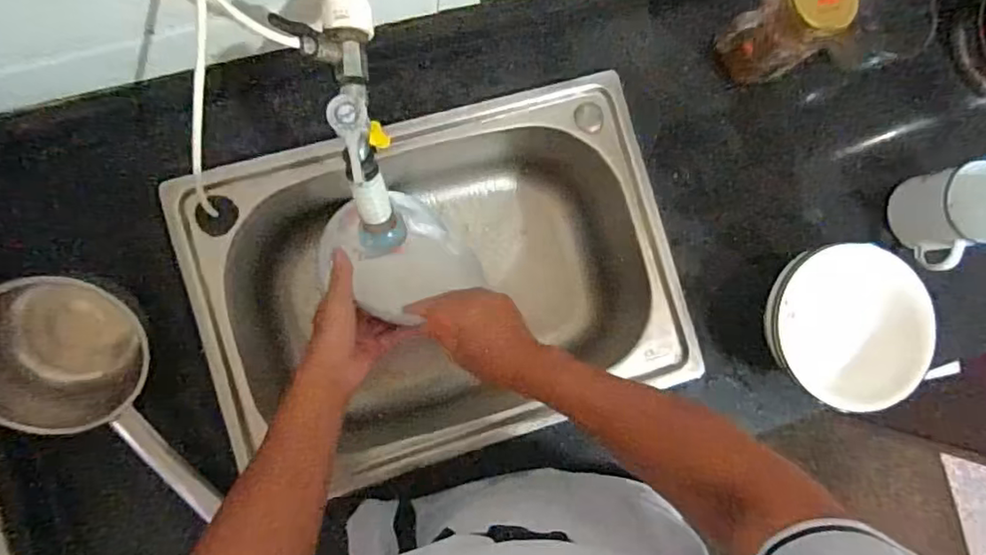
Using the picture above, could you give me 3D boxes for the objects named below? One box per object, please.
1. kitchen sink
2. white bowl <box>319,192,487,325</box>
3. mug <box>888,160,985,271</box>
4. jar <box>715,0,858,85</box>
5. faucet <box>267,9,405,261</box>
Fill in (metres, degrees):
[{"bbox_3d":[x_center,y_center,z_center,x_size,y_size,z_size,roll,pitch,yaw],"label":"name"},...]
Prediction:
[{"bbox_3d":[-0.059,0.006,0.700,0.498,0.187,0.348,-16,90,-8],"label":"kitchen sink"},{"bbox_3d":[-0.110,-0.019,0.725,0.181,0.065,0.186,3,84,-31],"label":"white bowl"},{"bbox_3d":[0.508,-0.071,0.654,0.084,0.088,0.098,-19,90,-8],"label":"mug"},{"bbox_3d":[0.298,-0.256,0.609,0.089,0.124,0.082,0,88,-8],"label":"jar"},{"bbox_3d":[-0.110,-0.099,0.478,0.056,0.093,0.202,-16,127,-8],"label":"faucet"}]

